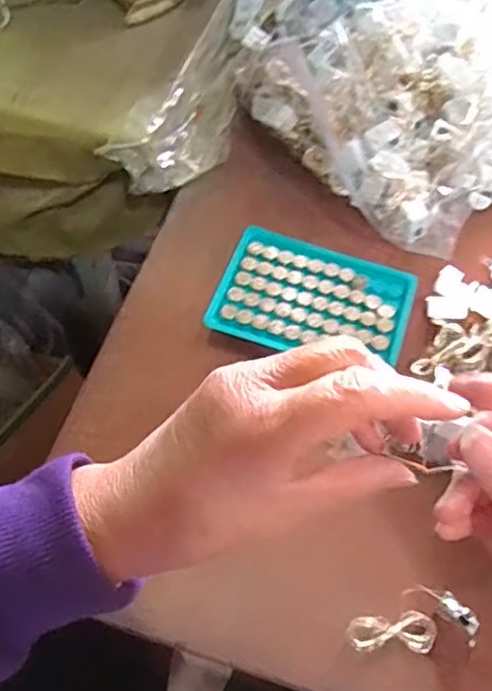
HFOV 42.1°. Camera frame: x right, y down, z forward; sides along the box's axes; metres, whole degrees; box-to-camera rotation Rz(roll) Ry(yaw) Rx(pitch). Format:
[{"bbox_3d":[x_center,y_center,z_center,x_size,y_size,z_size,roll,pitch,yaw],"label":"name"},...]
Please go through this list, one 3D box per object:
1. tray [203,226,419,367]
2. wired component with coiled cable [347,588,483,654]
[{"bbox_3d":[0.048,-0.033,0.452,0.131,0.007,0.096,16,60,8],"label":"tray"},{"bbox_3d":[0.088,0.146,0.340,0.067,0.014,0.031,-6,59,-5],"label":"wired component with coiled cable"}]

